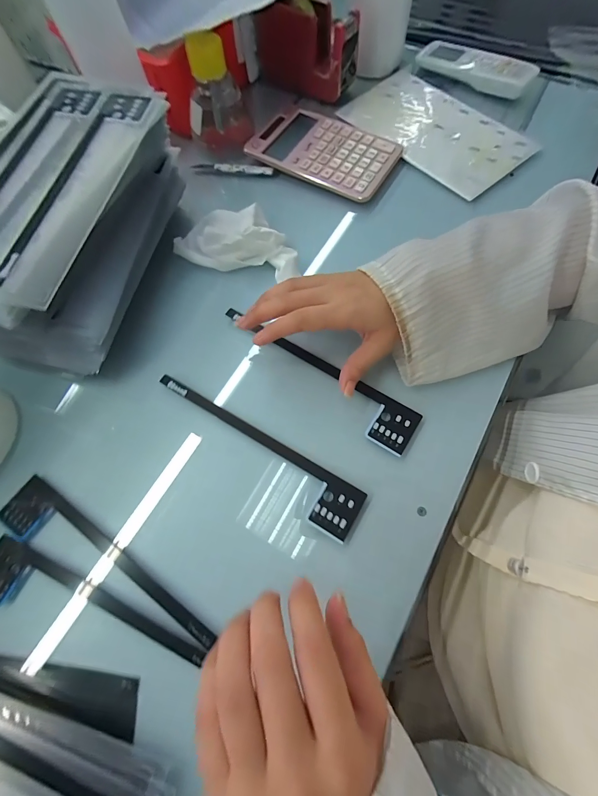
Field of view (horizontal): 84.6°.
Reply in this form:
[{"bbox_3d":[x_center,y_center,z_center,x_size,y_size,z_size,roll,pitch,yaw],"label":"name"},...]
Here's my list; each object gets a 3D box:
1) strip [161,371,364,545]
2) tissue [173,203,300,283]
[{"bbox_3d":[-0.046,0.047,0.294,0.216,0.004,0.043,29,71,13],"label":"strip"},{"bbox_3d":[-0.073,-0.175,0.360,0.134,0.028,0.084,-5,67,0],"label":"tissue"}]

